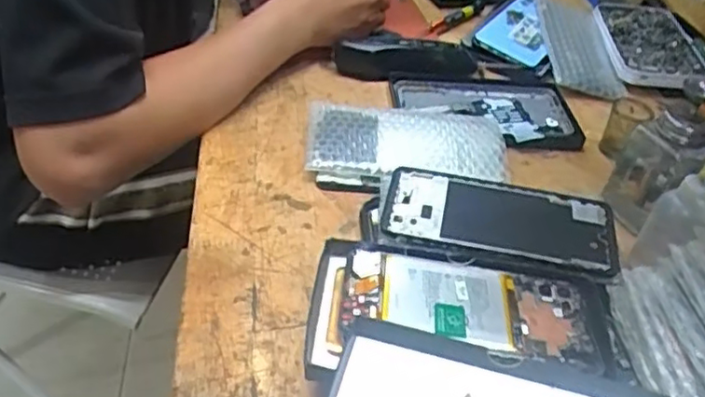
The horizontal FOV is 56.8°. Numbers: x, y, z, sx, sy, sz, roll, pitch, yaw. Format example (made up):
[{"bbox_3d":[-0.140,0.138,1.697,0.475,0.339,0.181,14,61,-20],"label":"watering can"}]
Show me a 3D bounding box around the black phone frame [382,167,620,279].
[{"bbox_3d":[0.108,0.016,0.477,0.163,0.012,0.077,11,50,4],"label":"black phone frame"}]

